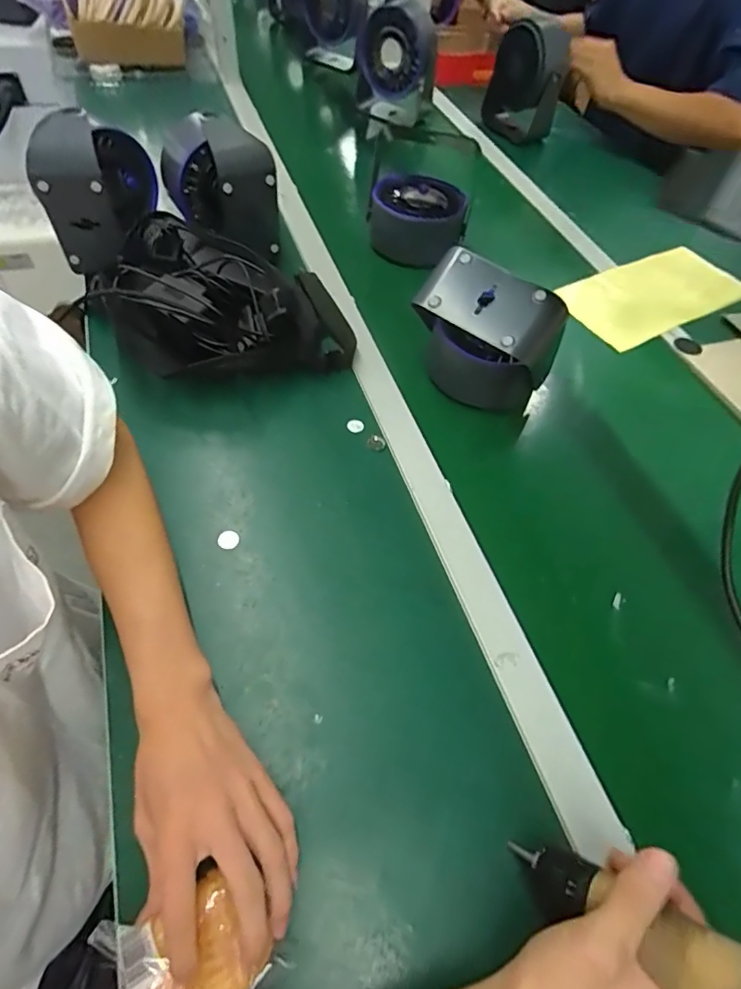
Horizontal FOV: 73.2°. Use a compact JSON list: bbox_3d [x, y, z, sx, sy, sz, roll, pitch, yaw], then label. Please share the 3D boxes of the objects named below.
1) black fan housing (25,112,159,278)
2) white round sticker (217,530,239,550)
[{"bbox_3d":[-0.337,-0.379,0.623,0.093,0.131,0.147,7,55,-1],"label":"black fan housing"},{"bbox_3d":[-0.132,0.042,0.465,0.020,0.004,0.020,3,55,-4],"label":"white round sticker"}]

